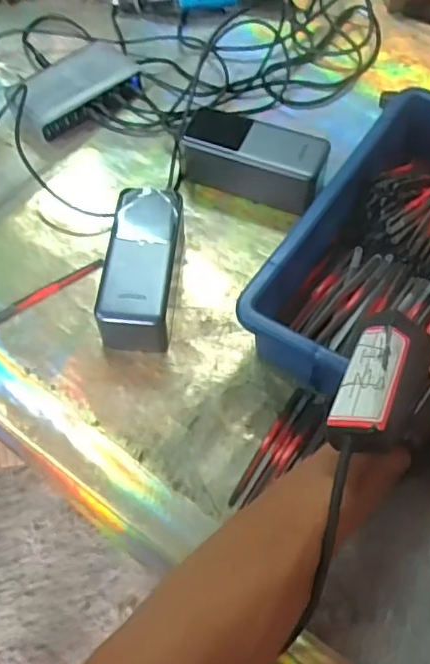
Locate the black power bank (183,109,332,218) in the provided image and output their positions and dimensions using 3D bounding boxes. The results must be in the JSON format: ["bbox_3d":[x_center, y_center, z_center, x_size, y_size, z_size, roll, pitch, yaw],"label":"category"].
[{"bbox_3d":[0.035,-0.157,0.536,0.130,0.051,0.055,17,64,9],"label":"black power bank"}]

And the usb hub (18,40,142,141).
[{"bbox_3d":[-0.142,-0.254,0.603,0.072,0.026,0.134,40,70,19],"label":"usb hub"}]

